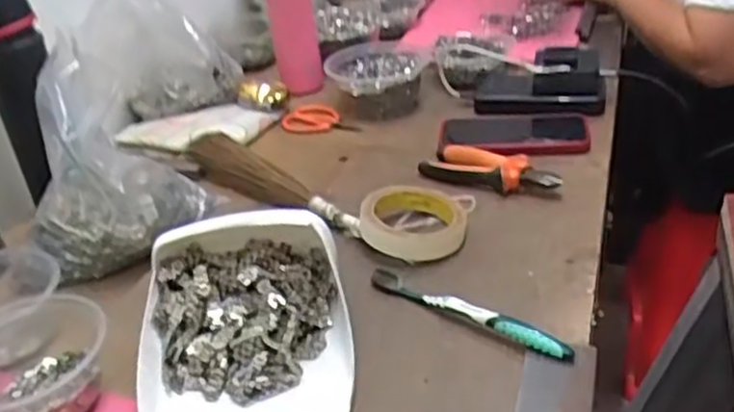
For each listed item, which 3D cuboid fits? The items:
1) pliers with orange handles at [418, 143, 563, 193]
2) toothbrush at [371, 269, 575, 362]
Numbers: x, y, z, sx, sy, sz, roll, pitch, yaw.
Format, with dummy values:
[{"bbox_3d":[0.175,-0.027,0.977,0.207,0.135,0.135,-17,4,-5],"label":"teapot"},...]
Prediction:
[{"bbox_3d":[0.130,-0.040,0.773,0.147,0.019,0.051,12,36,31],"label":"pliers with orange handles"},{"bbox_3d":[0.077,0.080,0.576,0.182,0.020,0.014,19,39,38],"label":"toothbrush"}]

